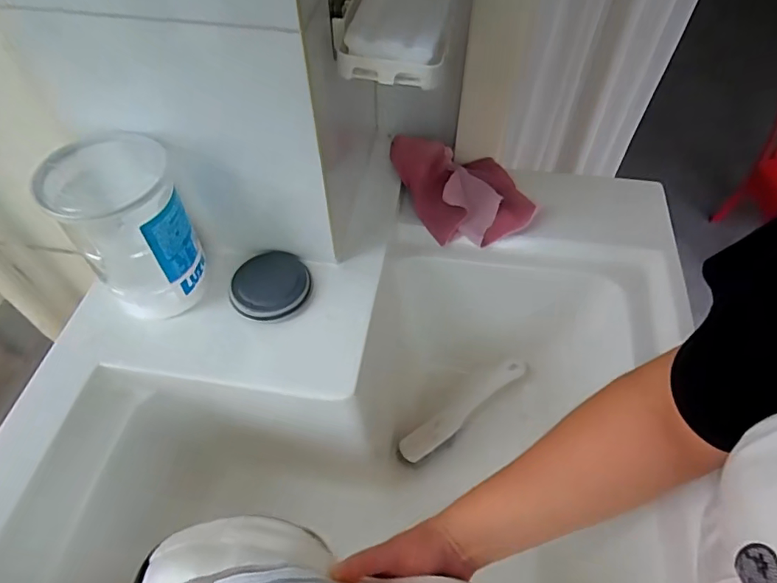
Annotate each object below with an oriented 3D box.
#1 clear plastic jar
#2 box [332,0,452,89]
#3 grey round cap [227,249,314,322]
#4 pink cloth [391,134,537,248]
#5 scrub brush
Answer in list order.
[{"bbox_3d":[-0.232,-0.058,0.466,0.096,0.158,0.106,-15,56,-10],"label":"clear plastic jar"},{"bbox_3d":[0.004,-0.216,0.408,0.086,0.033,0.113,7,55,5],"label":"box"},{"bbox_3d":[-0.119,-0.008,0.508,0.076,0.014,0.083,0,54,0],"label":"grey round cap"},{"bbox_3d":[0.091,-0.131,0.613,0.126,0.040,0.160,-27,80,-10],"label":"pink cloth"},{"bbox_3d":[0.102,0.161,0.669,0.201,0.024,0.035,-37,61,-8],"label":"scrub brush"}]

